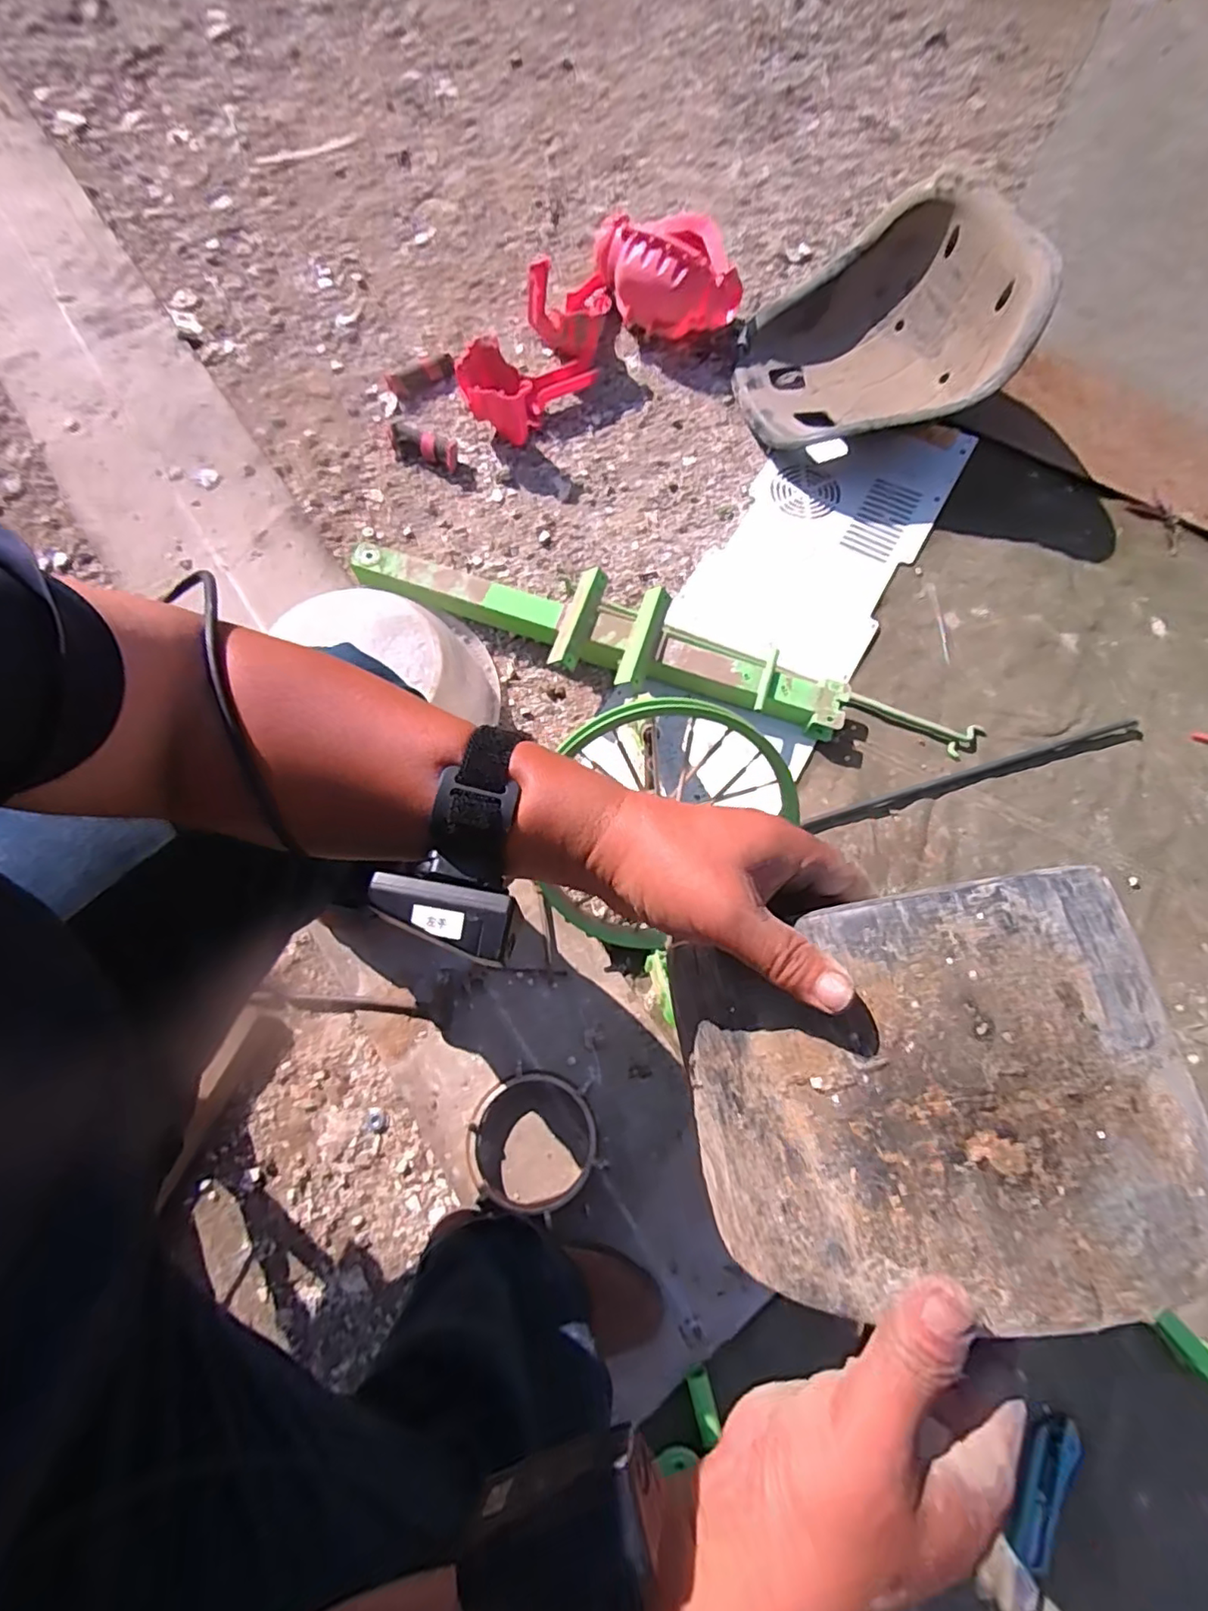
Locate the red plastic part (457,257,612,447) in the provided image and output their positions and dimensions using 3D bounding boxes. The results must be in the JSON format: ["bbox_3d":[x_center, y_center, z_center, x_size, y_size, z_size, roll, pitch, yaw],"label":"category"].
[{"bbox_3d":[-0.108,-0.781,1.025,0.178,0.115,0.356,43,77,11],"label":"red plastic part"}]

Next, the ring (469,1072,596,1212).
[{"bbox_3d":[-0.084,0.381,0.687,0.145,0.039,0.141,0,75,0],"label":"ring"}]

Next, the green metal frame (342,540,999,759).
[{"bbox_3d":[0.081,-0.227,0.882,0.953,0.069,0.157,18,74,4],"label":"green metal frame"}]

